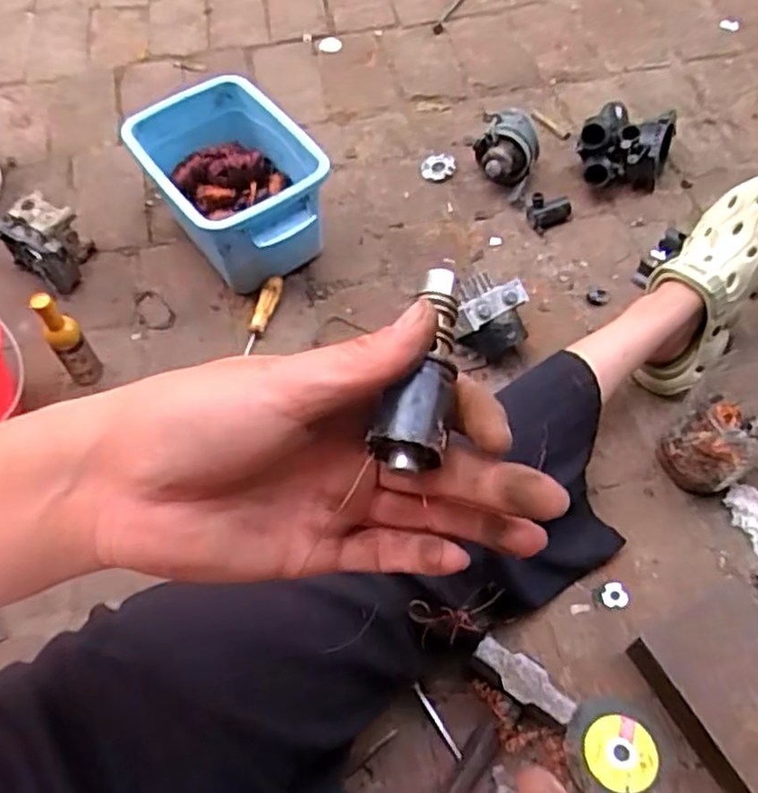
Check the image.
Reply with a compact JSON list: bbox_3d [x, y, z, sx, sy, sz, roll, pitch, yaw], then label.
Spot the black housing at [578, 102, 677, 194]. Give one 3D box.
[{"bbox_3d":[0.345,-0.348,1.011,0.117,0.104,0.117,-2,59,3],"label":"black housing"}]

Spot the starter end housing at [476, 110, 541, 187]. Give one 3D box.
[{"bbox_3d":[0.186,-0.356,1.040,0.091,0.084,0.075,6,60,8],"label":"starter end housing"}]

